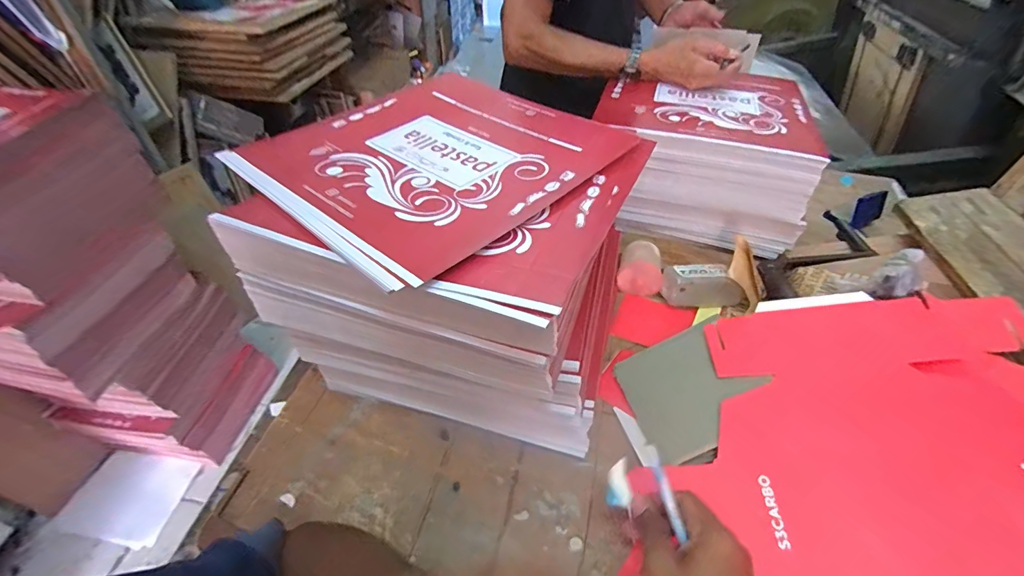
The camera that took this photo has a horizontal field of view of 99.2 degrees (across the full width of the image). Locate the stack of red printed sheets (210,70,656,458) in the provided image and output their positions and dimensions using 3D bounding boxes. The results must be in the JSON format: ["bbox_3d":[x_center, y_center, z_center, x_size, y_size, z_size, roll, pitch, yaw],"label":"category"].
[{"bbox_3d":[-0.055,-0.051,0.547,0.396,0.242,0.364,16,46,14],"label":"stack of red printed sheets"}]

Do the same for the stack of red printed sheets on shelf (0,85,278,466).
[{"bbox_3d":[-1.006,0.042,1.031,0.385,0.850,0.398,12,46,11],"label":"stack of red printed sheets on shelf"}]

